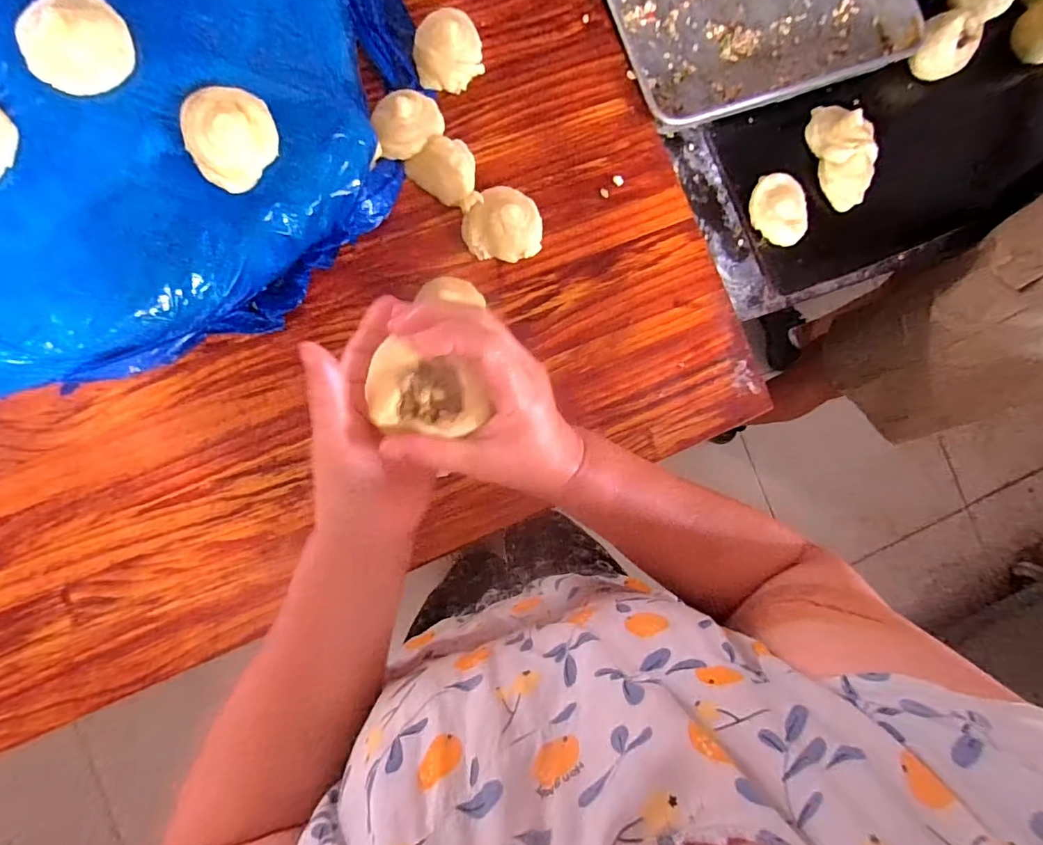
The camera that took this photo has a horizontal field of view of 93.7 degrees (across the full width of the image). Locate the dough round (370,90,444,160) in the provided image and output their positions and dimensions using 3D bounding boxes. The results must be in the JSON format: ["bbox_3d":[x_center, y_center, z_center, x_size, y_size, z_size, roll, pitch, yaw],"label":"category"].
[{"bbox_3d":[-0.125,-0.327,0.542,0.073,0.035,0.067,0,86,-6],"label":"dough round"}]

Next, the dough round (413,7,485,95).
[{"bbox_3d":[-0.083,-0.427,0.559,0.077,0.030,0.084,0,86,-6],"label":"dough round"}]

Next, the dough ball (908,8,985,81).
[{"bbox_3d":[0.560,-0.499,0.646,0.058,0.051,0.072,-41,90,-7],"label":"dough ball"}]

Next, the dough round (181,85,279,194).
[{"bbox_3d":[-0.263,-0.260,0.437,0.078,0.030,0.079,1,86,-8],"label":"dough round"}]

